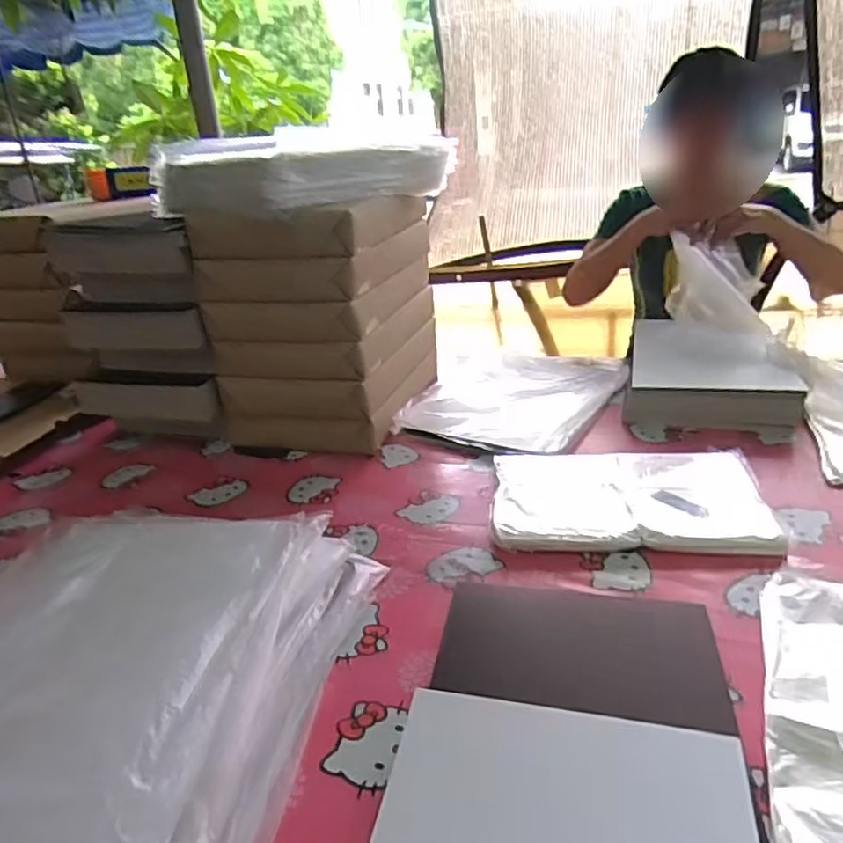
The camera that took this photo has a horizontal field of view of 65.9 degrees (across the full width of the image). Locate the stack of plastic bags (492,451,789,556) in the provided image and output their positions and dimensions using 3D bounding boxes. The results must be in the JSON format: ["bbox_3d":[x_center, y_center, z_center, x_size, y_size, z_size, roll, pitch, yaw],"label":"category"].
[{"bbox_3d":[0.260,0.096,0.830,0.324,0.036,0.213,0,24,11],"label":"stack of plastic bags"}]

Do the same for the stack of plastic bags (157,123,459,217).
[{"bbox_3d":[-0.180,-0.416,1.067,0.339,0.102,0.409,12,29,33],"label":"stack of plastic bags"}]

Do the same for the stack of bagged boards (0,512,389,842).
[{"bbox_3d":[-0.251,0.219,0.571,0.336,0.095,0.414,-1,24,7],"label":"stack of bagged boards"}]

